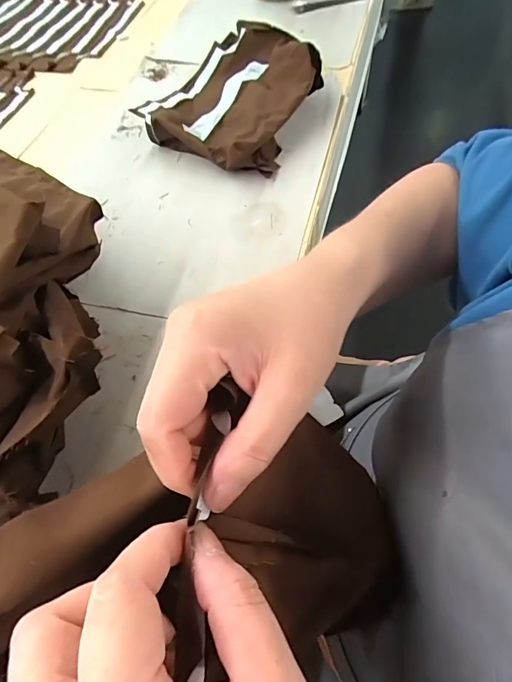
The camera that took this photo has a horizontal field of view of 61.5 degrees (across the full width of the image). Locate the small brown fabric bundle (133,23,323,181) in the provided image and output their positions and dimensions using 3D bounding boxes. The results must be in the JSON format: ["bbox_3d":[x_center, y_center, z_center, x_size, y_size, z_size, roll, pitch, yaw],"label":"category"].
[{"bbox_3d":[-0.028,-0.350,0.612,0.209,0.068,0.262,23,62,16],"label":"small brown fabric bundle"}]

